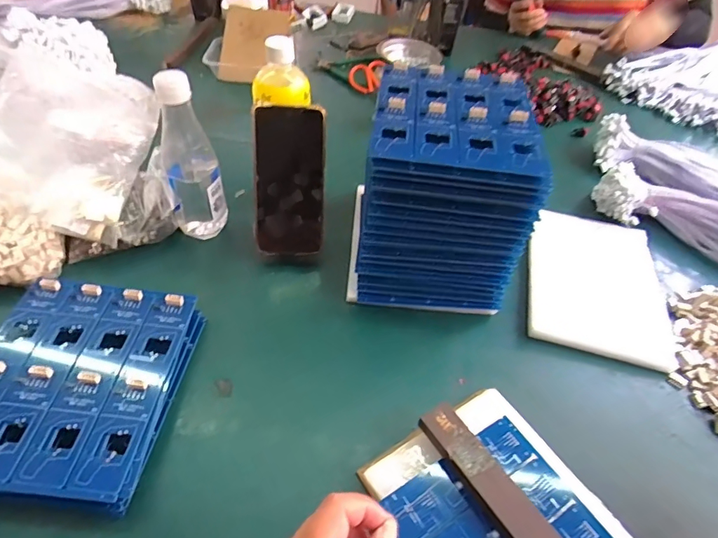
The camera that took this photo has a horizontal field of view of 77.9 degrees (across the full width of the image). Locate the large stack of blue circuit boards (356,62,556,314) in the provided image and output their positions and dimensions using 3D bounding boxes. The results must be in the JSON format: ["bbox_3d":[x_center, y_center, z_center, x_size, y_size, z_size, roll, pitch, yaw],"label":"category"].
[{"bbox_3d":[0.092,-0.088,0.513,0.160,0.189,0.203,6,48,0],"label":"large stack of blue circuit boards"}]

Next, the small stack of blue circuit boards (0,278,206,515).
[{"bbox_3d":[-0.254,0.105,0.401,0.172,0.042,0.195,6,48,0],"label":"small stack of blue circuit boards"}]

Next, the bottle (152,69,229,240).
[{"bbox_3d":[-0.194,-0.123,0.505,0.063,0.190,0.063,-14,51,-17],"label":"bottle"}]

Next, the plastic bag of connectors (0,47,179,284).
[{"bbox_3d":[-0.414,-0.156,0.560,0.299,0.113,0.366,-14,51,-17],"label":"plastic bag of connectors"}]

